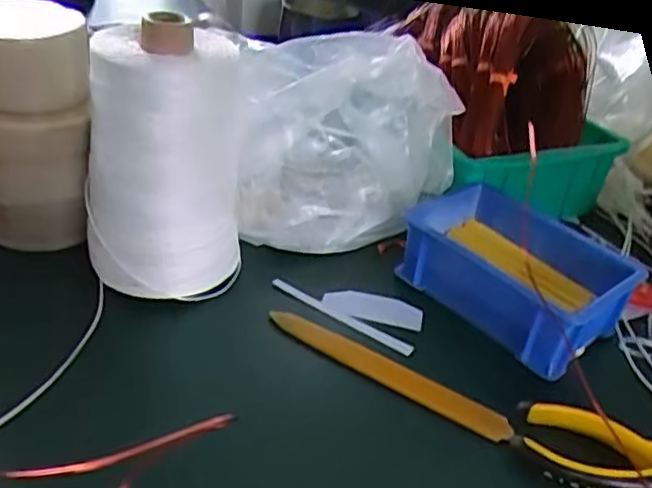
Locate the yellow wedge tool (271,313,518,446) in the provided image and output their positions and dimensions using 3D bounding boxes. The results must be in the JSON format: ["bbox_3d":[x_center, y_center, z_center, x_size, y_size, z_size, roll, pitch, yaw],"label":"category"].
[{"bbox_3d":[0.035,0.076,0.409,0.163,0.012,0.012,23,36,23],"label":"yellow wedge tool"}]

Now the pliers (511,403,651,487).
[{"bbox_3d":[0.181,0.119,0.365,0.148,0.017,0.052,10,33,4],"label":"pliers"}]

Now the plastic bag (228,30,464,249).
[{"bbox_3d":[0.015,-0.062,0.483,0.084,0.161,0.171,31,40,32],"label":"plastic bag"}]

